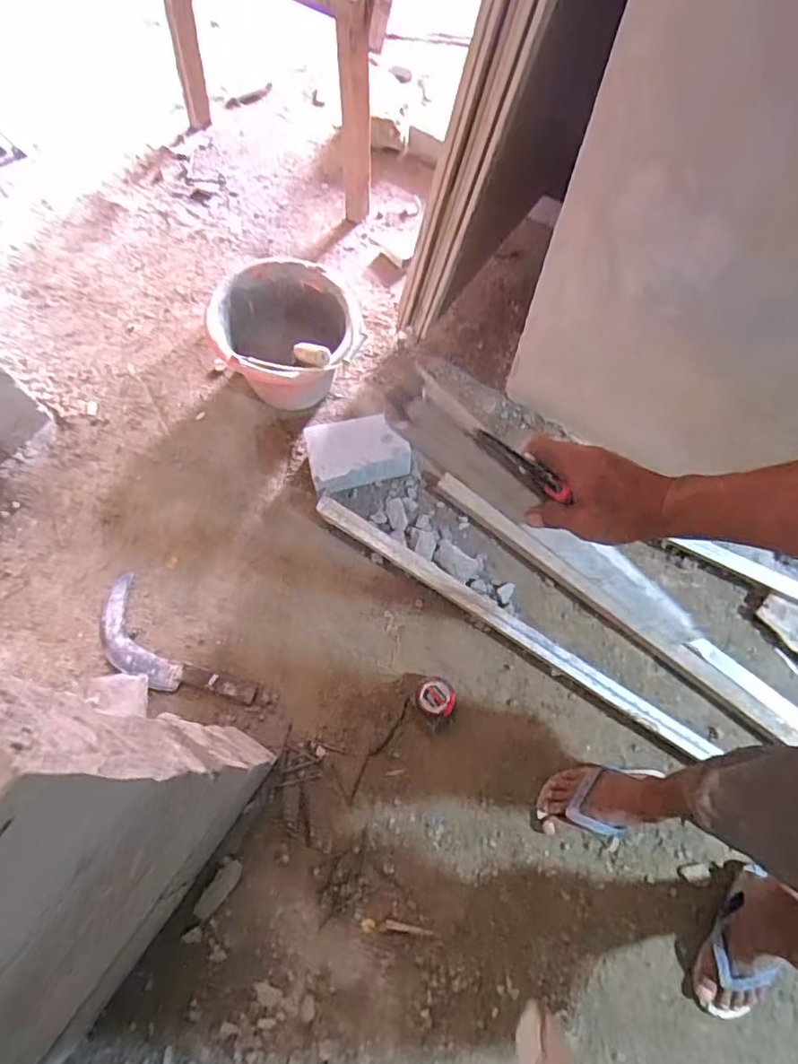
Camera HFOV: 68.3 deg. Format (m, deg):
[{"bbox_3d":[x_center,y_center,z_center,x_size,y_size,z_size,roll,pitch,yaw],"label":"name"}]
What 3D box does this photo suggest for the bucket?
[{"bbox_3d":[-0.228,-0.380,1.210,0.257,0.220,0.282,1,70,-2],"label":"bucket"}]

